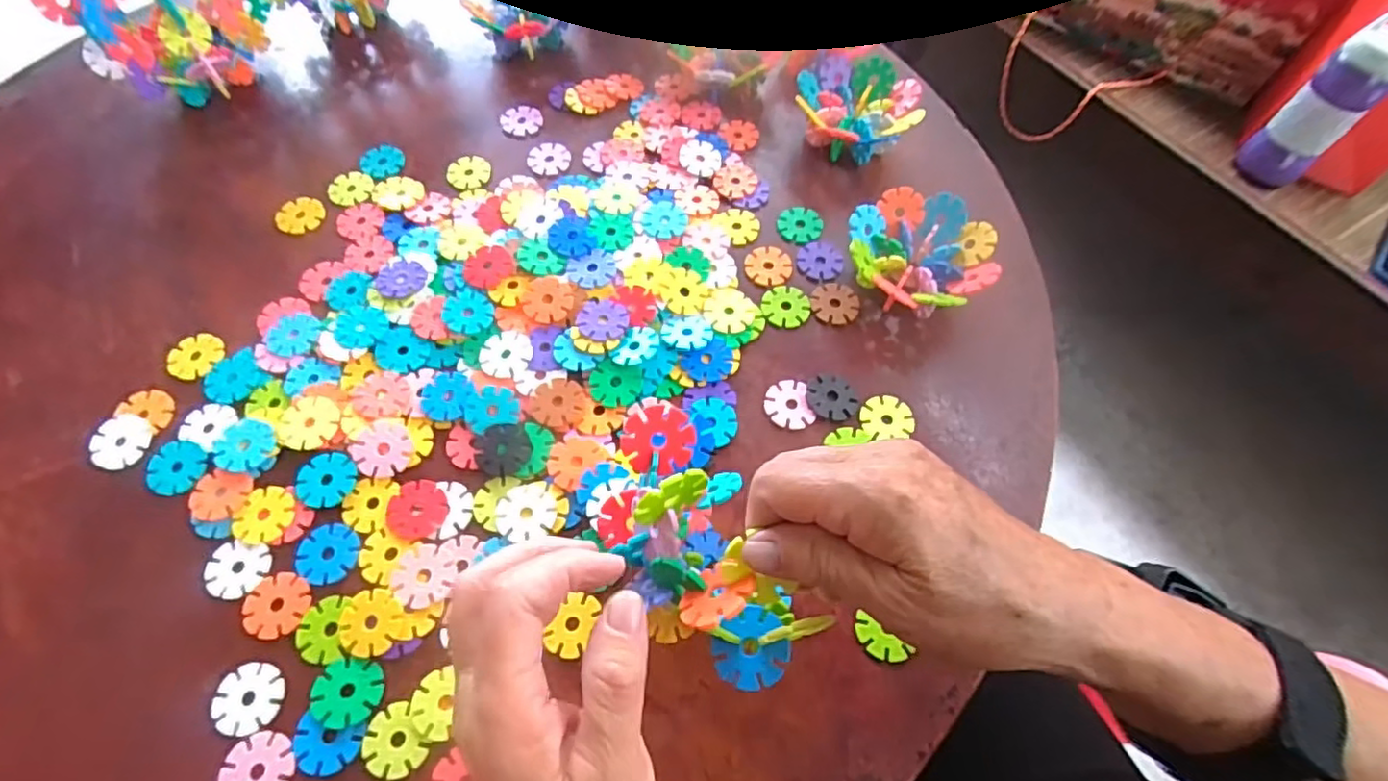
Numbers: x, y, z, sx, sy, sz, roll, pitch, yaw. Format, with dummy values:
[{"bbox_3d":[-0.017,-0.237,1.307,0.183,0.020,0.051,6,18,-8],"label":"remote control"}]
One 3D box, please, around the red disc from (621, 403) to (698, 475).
[{"bbox_3d":[-0.015,0.021,0.282,0.031,0.004,0.030,0,95,-5],"label":"red disc"}]

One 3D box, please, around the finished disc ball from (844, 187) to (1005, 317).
[{"bbox_3d":[0.142,-0.082,0.420,0.087,0.041,0.086,1,62,-1],"label":"finished disc ball"}]

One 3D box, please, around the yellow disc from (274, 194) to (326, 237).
[{"bbox_3d":[-0.279,-0.124,0.460,0.030,0.004,0.032,1,62,-1],"label":"yellow disc"}]

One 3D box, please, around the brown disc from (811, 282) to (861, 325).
[{"bbox_3d":[0.094,-0.058,0.429,0.031,0.004,0.032,1,62,-1],"label":"brown disc"}]

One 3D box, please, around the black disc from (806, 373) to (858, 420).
[{"bbox_3d":[0.083,0.003,0.391,0.030,0.004,0.031,1,62,-1],"label":"black disc"}]

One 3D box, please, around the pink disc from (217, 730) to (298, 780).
[{"bbox_3d":[-0.199,0.173,0.295,0.031,0.004,0.032,1,62,-1],"label":"pink disc"}]

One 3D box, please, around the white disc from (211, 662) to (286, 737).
[{"bbox_3d":[-0.215,0.149,0.315,0.029,0.006,0.031,1,62,-1],"label":"white disc"}]

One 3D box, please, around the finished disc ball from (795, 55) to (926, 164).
[{"bbox_3d":[0.118,-0.203,0.482,0.087,0.042,0.078,10,62,4],"label":"finished disc ball"}]

